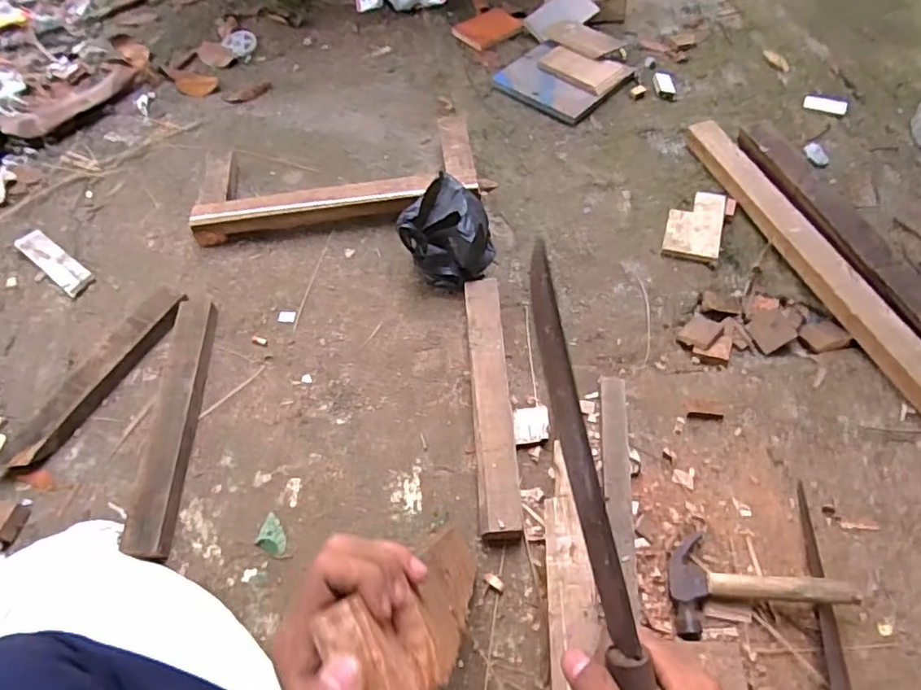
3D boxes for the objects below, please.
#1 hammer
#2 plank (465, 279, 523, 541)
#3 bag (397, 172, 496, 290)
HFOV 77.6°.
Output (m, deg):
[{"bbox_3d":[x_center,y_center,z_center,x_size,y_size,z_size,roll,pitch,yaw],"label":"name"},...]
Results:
[{"bbox_3d":[0.377,0.305,0.725,0.208,0.034,0.126,-7,57,19],"label":"hammer"},{"bbox_3d":[0.049,0.085,0.915,0.060,0.049,0.437,-4,59,2],"label":"plank"},{"bbox_3d":[-0.017,-0.196,1.057,0.156,0.128,0.162,37,68,23],"label":"bag"}]

